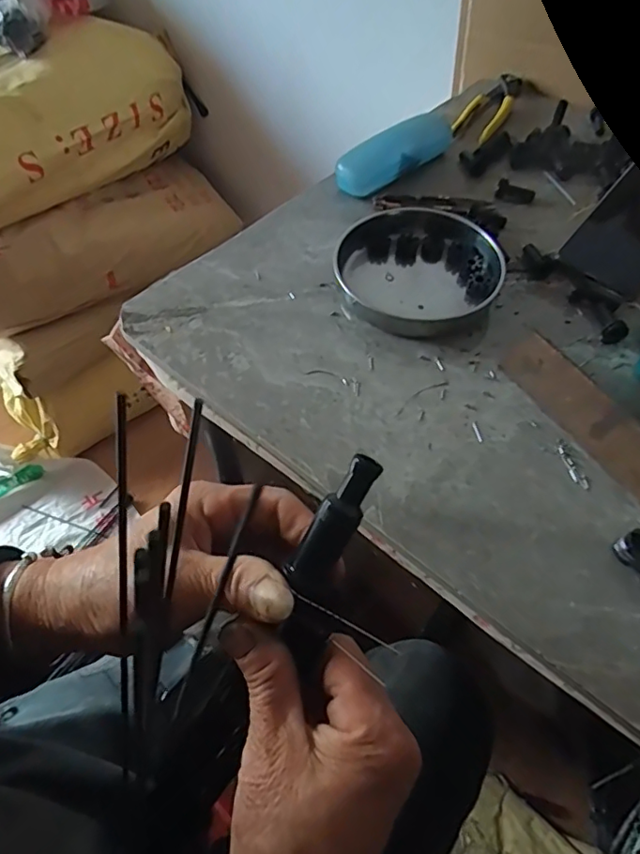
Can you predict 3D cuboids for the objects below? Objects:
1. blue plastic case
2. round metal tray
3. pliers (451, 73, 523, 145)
[{"bbox_3d":[0.082,-0.287,0.582,0.045,0.034,0.149,39,63,24],"label":"blue plastic case"},{"bbox_3d":[0.089,-0.144,0.478,0.133,0.032,0.144,0,55,0],"label":"round metal tray"},{"bbox_3d":[0.202,-0.383,0.656,0.047,0.009,0.156,23,58,16],"label":"pliers"}]

